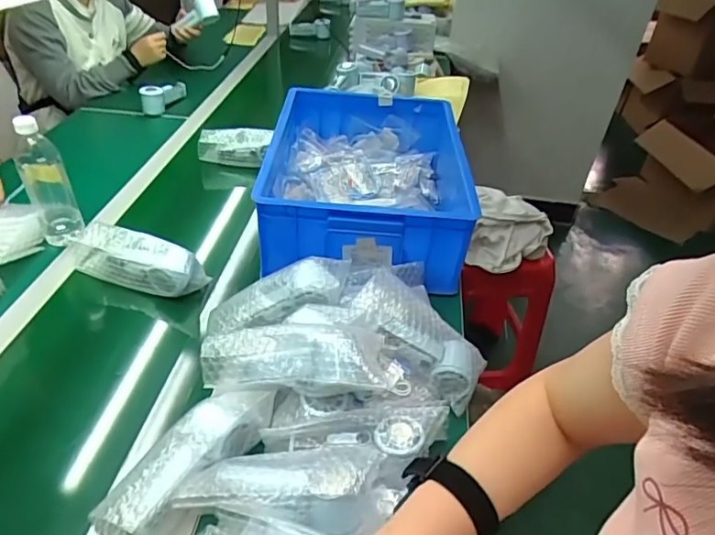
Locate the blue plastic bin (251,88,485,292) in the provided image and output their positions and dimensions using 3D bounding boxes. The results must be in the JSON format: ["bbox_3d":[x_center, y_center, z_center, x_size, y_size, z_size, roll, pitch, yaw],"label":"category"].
[{"bbox_3d":[0.034,-0.171,0.989,0.381,0.151,0.460,7,38,2],"label":"blue plastic bin"}]

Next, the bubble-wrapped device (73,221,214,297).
[{"bbox_3d":[-0.347,-0.010,0.838,0.193,0.077,0.067,11,38,7],"label":"bubble-wrapped device"}]

